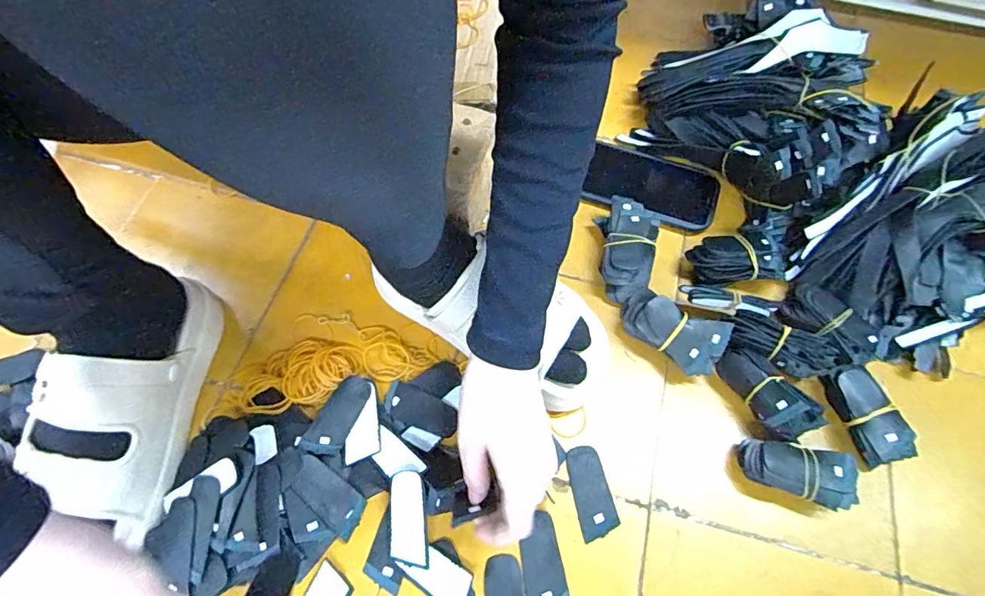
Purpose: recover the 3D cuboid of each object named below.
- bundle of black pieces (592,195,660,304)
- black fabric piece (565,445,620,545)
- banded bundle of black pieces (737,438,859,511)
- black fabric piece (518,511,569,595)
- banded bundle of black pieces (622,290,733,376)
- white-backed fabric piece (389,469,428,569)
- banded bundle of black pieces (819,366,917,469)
[{"bbox_3d":[0.140,-0.050,0.505,0.057,0.034,0.108,5,63,2],"label":"bundle of black pieces"},{"bbox_3d":[0.084,0.166,0.419,0.033,0.004,0.072,-12,64,-7],"label":"black fabric piece"},{"bbox_3d":[0.254,0.149,0.412,0.085,0.034,0.042,10,64,4],"label":"banded bundle of black pieces"},{"bbox_3d":[0.040,0.215,0.394,0.034,0.004,0.069,-10,64,-5],"label":"black fabric piece"},{"bbox_3d":[0.168,0.033,0.465,0.093,0.042,0.053,29,67,13],"label":"banded bundle of black pieces"},{"bbox_3d":[-0.071,0.181,0.399,0.029,0.004,0.074,-6,83,3],"label":"white-backed fabric piece"},{"bbox_3d":[0.330,0.103,0.429,0.034,0.034,0.080,-12,64,-7],"label":"banded bundle of black pieces"}]

